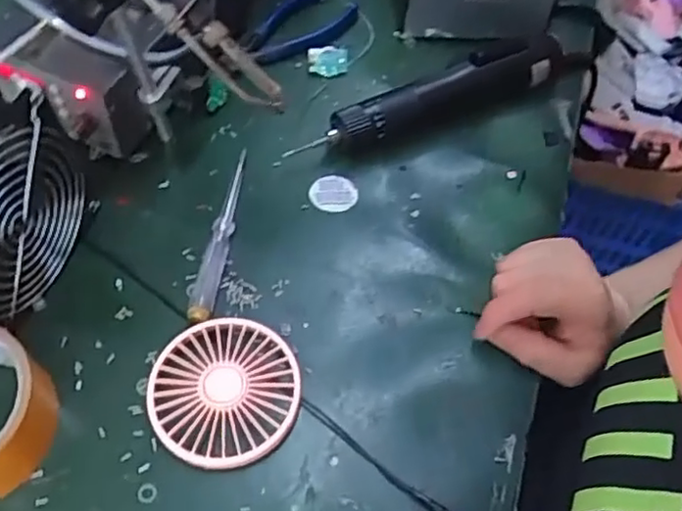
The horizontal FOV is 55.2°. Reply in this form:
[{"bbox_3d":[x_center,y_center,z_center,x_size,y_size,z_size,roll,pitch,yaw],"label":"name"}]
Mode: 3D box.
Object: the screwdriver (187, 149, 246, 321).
[{"bbox_3d":[-0.082,-0.016,0.447,0.017,0.014,0.138,8,58,2],"label":"screwdriver"}]

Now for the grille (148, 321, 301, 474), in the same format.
[{"bbox_3d":[-0.069,0.079,0.387,0.085,0.015,0.086,1,58,-2],"label":"grille"}]

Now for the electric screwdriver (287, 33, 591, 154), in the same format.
[{"bbox_3d":[0.094,-0.131,0.509,0.268,0.040,0.029,-22,62,-15],"label":"electric screwdriver"}]

